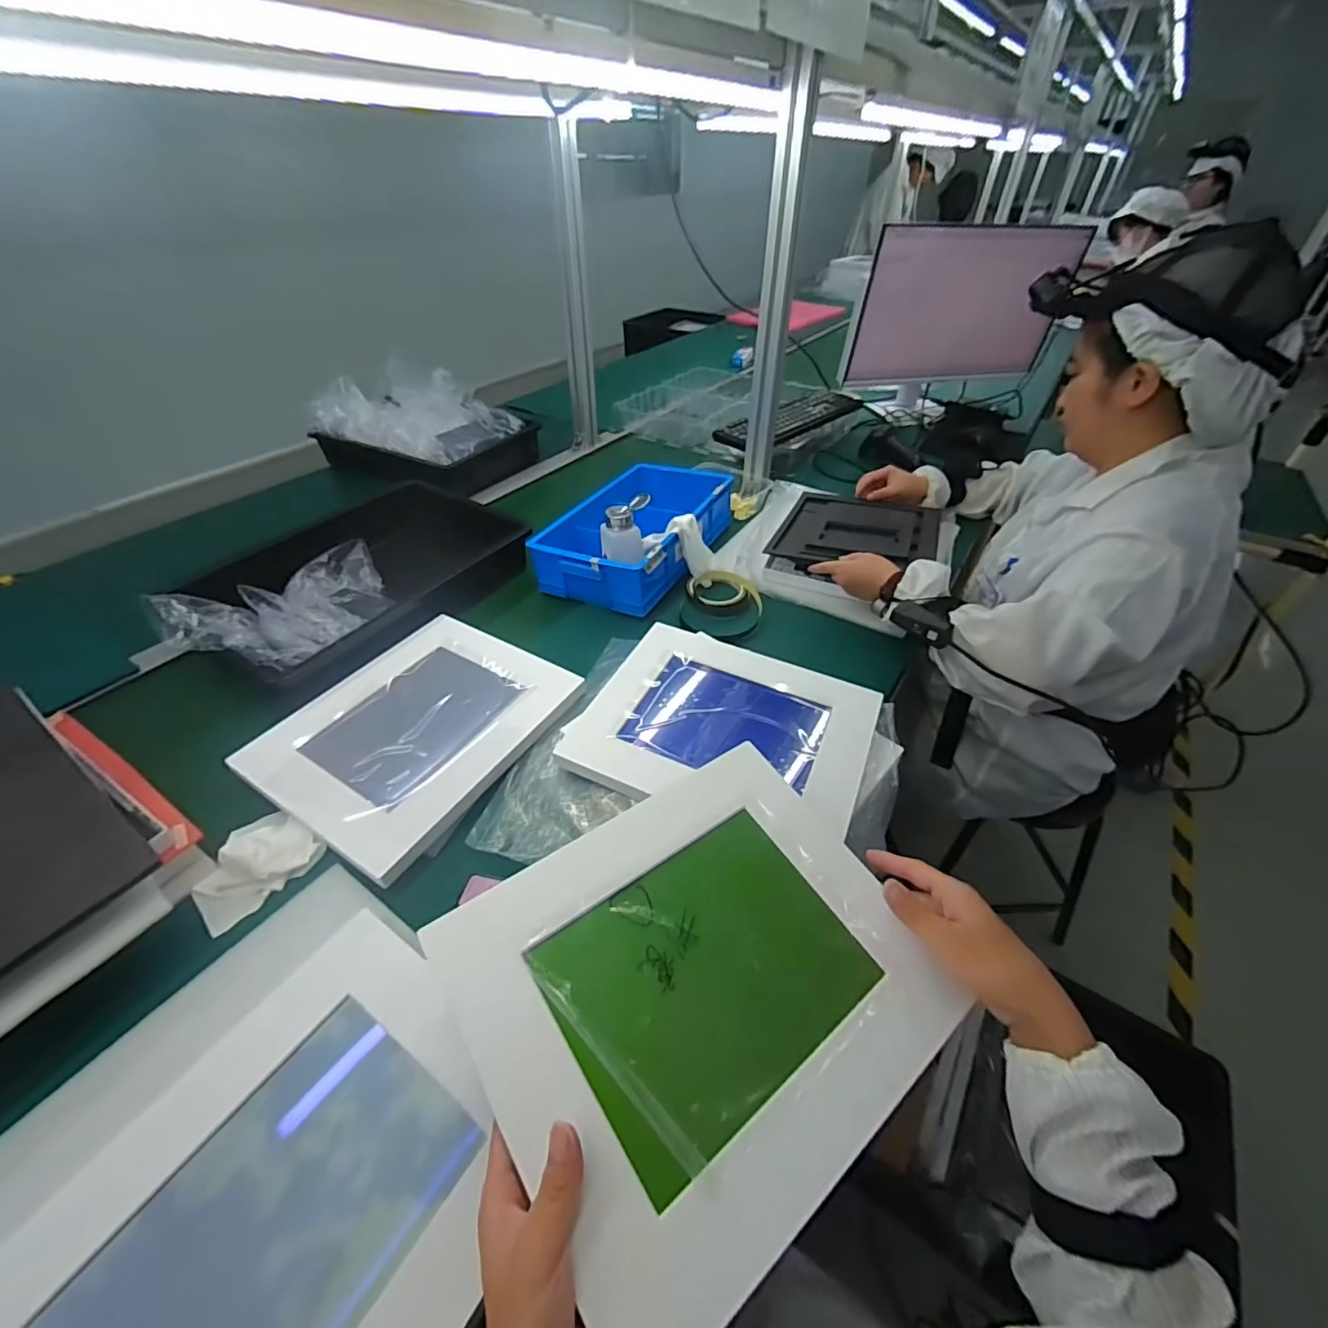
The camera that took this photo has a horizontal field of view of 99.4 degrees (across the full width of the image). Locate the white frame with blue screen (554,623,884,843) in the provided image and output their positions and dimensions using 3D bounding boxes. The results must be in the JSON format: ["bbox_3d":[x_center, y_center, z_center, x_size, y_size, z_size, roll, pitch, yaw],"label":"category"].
[{"bbox_3d":[0.070,0.073,0.631,0.302,0.020,0.255,21,46,21],"label":"white frame with blue screen"}]

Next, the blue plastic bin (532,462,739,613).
[{"bbox_3d":[-0.037,-0.229,0.936,0.214,0.088,0.363,20,46,20],"label":"blue plastic bin"}]

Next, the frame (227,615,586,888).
[{"bbox_3d":[-0.279,0.070,0.649,0.244,0.032,0.300,24,47,23],"label":"frame"}]

